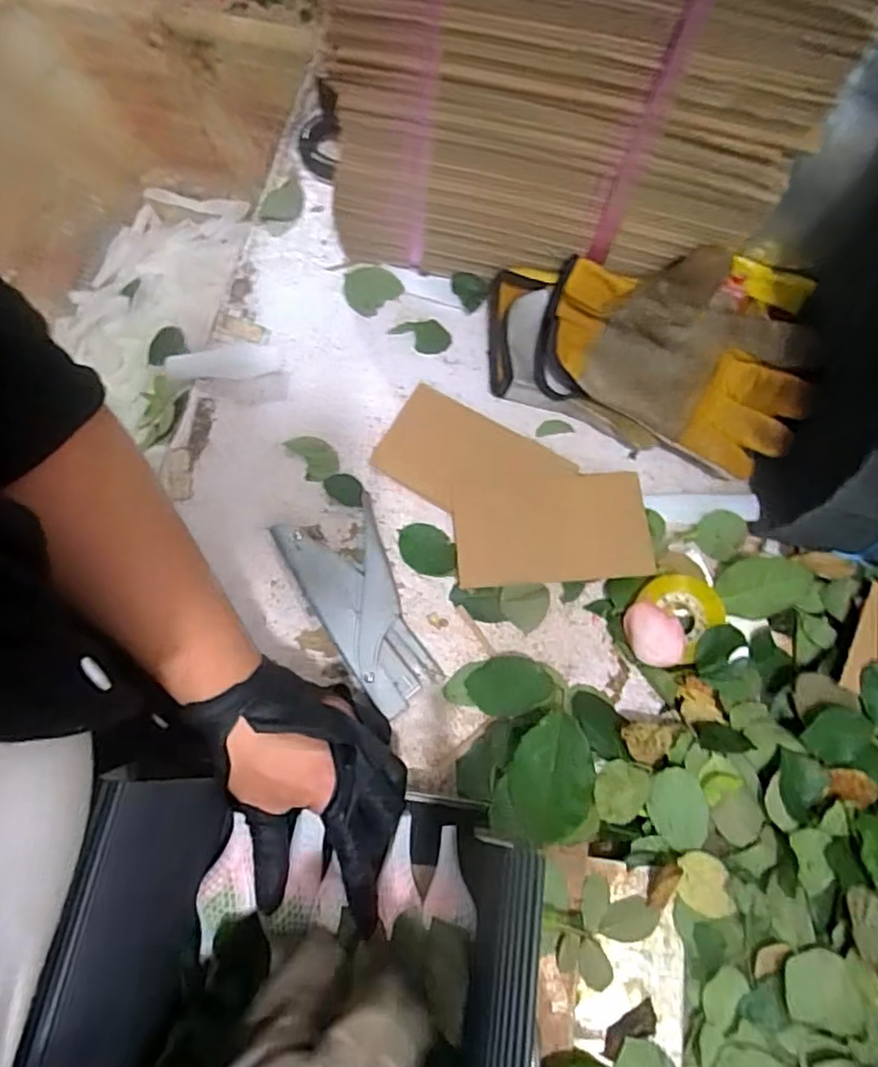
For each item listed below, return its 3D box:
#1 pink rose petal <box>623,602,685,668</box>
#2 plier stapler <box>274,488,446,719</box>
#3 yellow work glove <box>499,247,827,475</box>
[{"bbox_3d":[0.146,0.068,0.442,0.037,0.012,0.042,-4,92,30],"label":"pink rose petal"},{"bbox_3d":[-0.054,0.050,0.447,0.067,0.025,0.146,-24,73,-7],"label":"plier stapler"},{"bbox_3d":[0.146,-0.135,0.463,0.232,0.101,0.106,19,73,7],"label":"yellow work glove"}]

